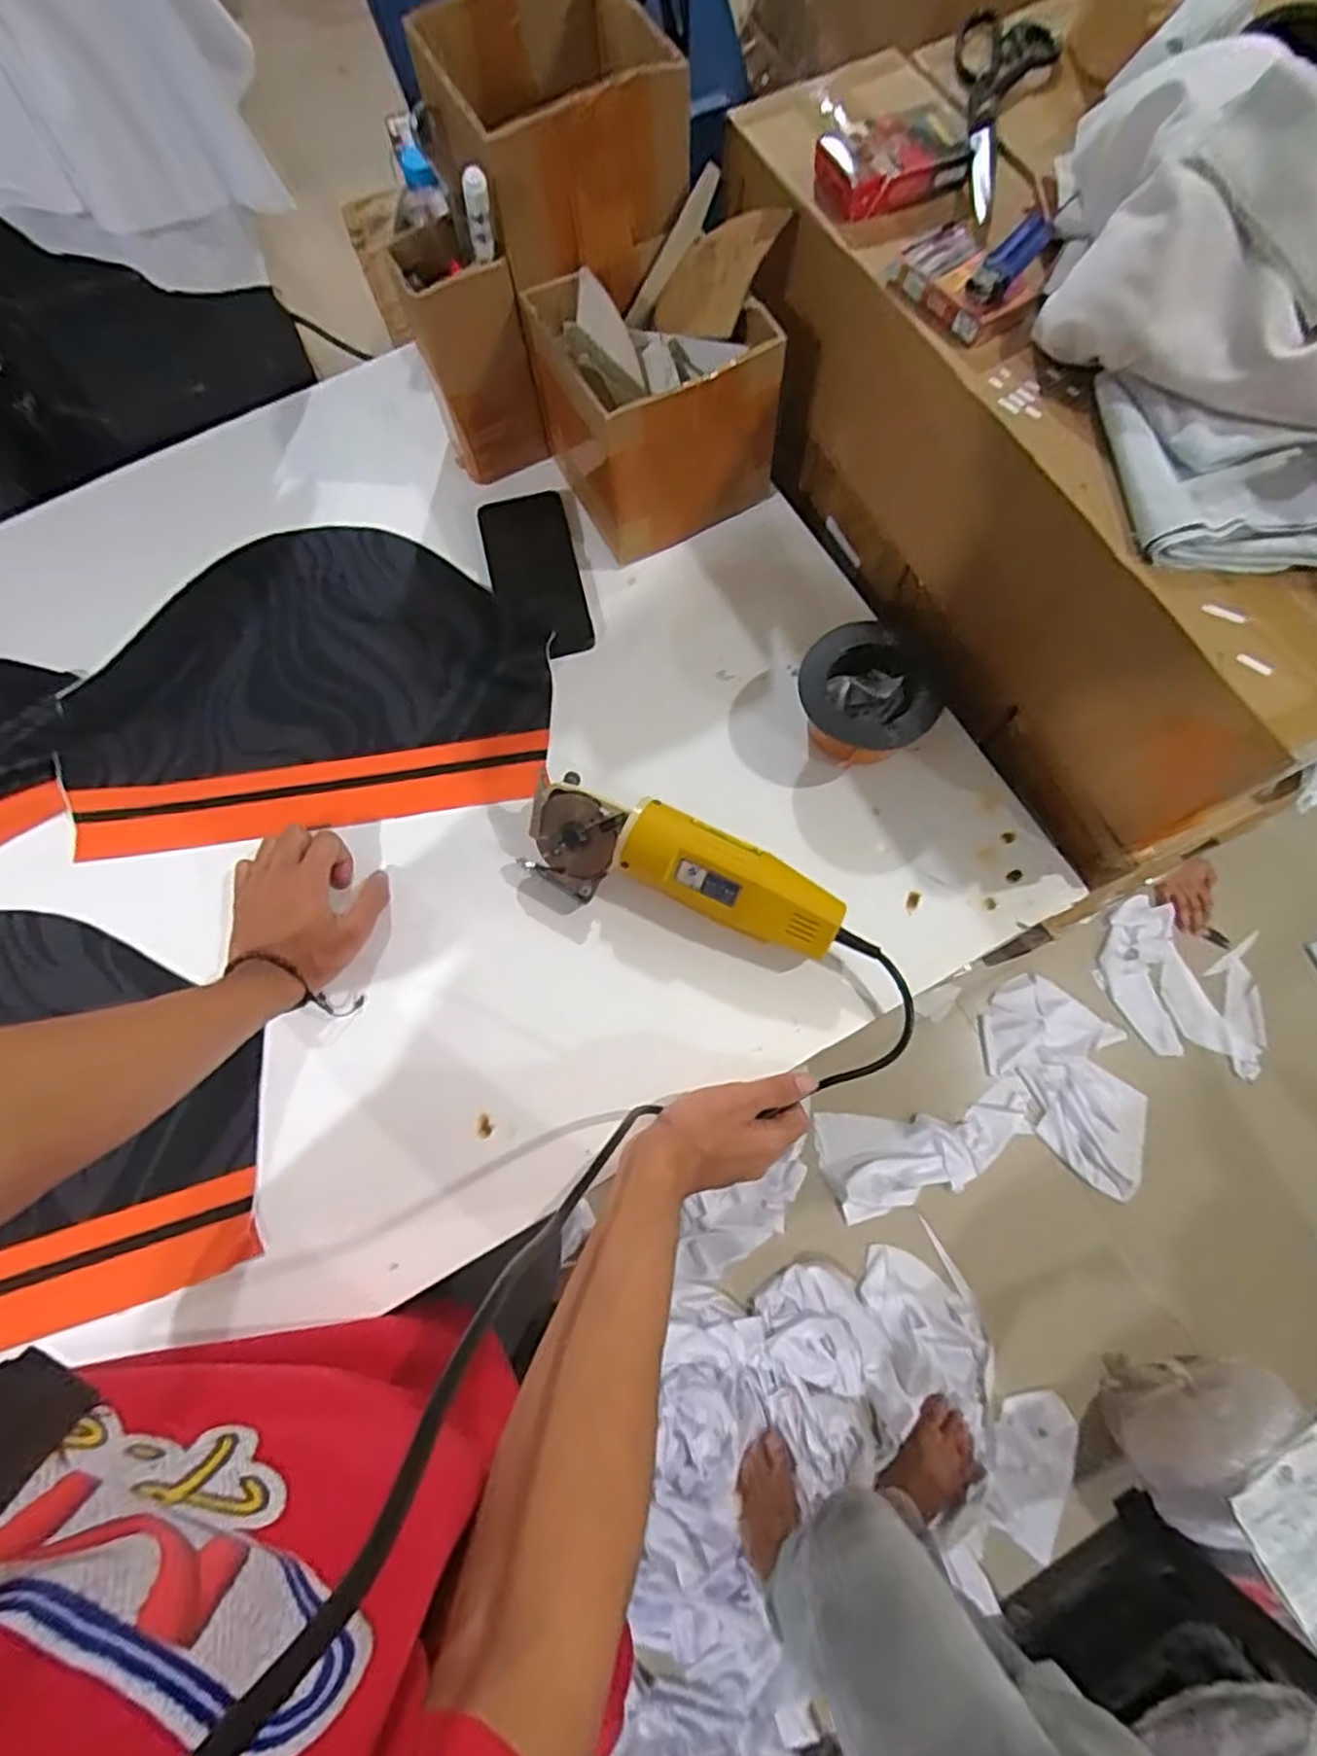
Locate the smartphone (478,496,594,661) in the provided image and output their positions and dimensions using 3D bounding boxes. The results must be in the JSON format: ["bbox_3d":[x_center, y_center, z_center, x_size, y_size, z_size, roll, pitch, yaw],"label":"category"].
[{"bbox_3d":[-0.109,-0.271,0.664,0.075,0.016,0.162,-15,75,-3],"label":"smartphone"}]

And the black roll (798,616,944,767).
[{"bbox_3d":[0.167,-0.142,0.599,0.111,0.062,0.093,22,76,7],"label":"black roll"}]

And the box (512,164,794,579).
[{"bbox_3d":[0.007,-0.400,0.626,0.180,0.169,0.157,-25,76,-6],"label":"box"}]

